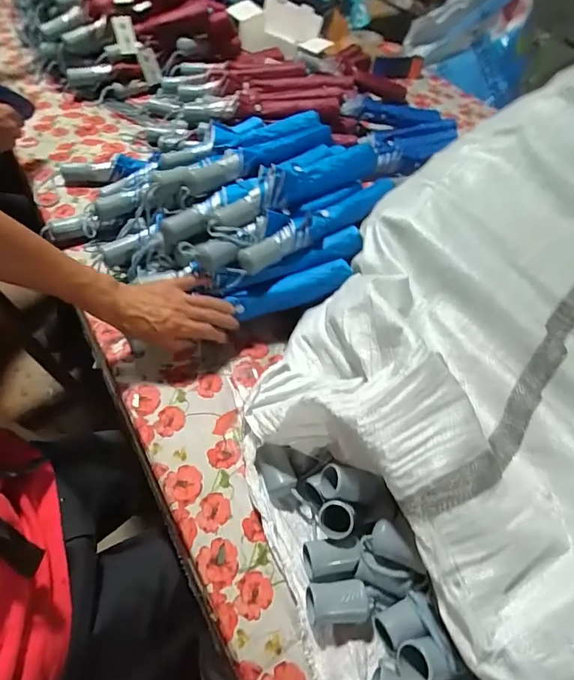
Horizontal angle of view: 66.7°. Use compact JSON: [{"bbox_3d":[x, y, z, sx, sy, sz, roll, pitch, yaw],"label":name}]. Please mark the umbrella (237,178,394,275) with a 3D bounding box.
[{"bbox_3d":[0.060,-0.188,0.687,0.319,0.037,0.043,-31,62,-26],"label":"umbrella"}]

